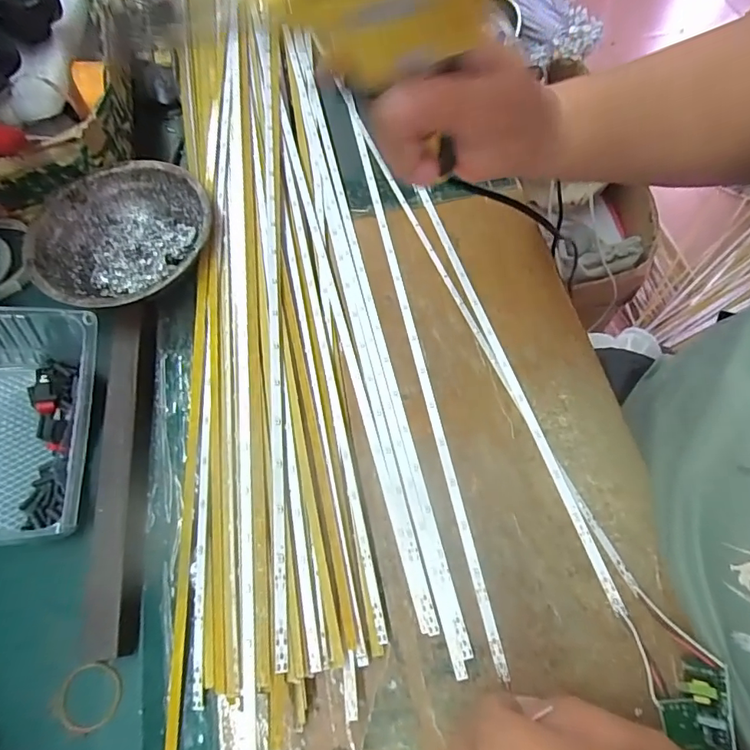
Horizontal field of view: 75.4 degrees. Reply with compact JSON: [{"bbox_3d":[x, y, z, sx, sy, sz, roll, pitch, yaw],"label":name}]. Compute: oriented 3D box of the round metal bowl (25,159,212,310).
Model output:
[{"bbox_3d":[-0.181,-0.098,0.357,0.120,0.035,0.125,-1,65,3],"label":"round metal bowl"}]

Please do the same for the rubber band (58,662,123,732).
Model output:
[{"bbox_3d":[-0.149,0.167,0.252,0.031,0.004,0.029,-1,65,3],"label":"rubber band"}]

